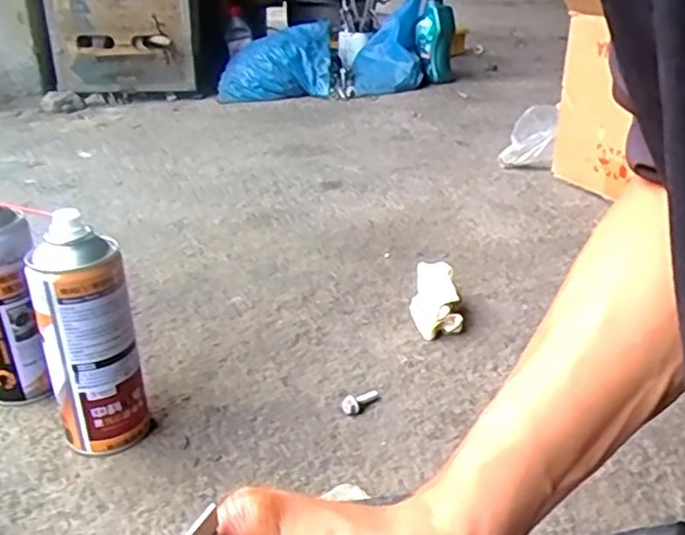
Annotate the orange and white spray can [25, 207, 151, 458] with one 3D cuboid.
[{"bbox_3d":[-0.186,0.055,0.497,0.051,0.182,0.058,11,28,24],"label":"orange and white spray can"}]

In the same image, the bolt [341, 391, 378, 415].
[{"bbox_3d":[0.014,0.114,0.571,0.017,0.013,0.038,21,20,38],"label":"bolt"}]

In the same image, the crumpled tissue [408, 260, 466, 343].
[{"bbox_3d":[0.096,0.031,0.687,0.049,0.052,0.083,-1,25,1],"label":"crumpled tissue"}]

